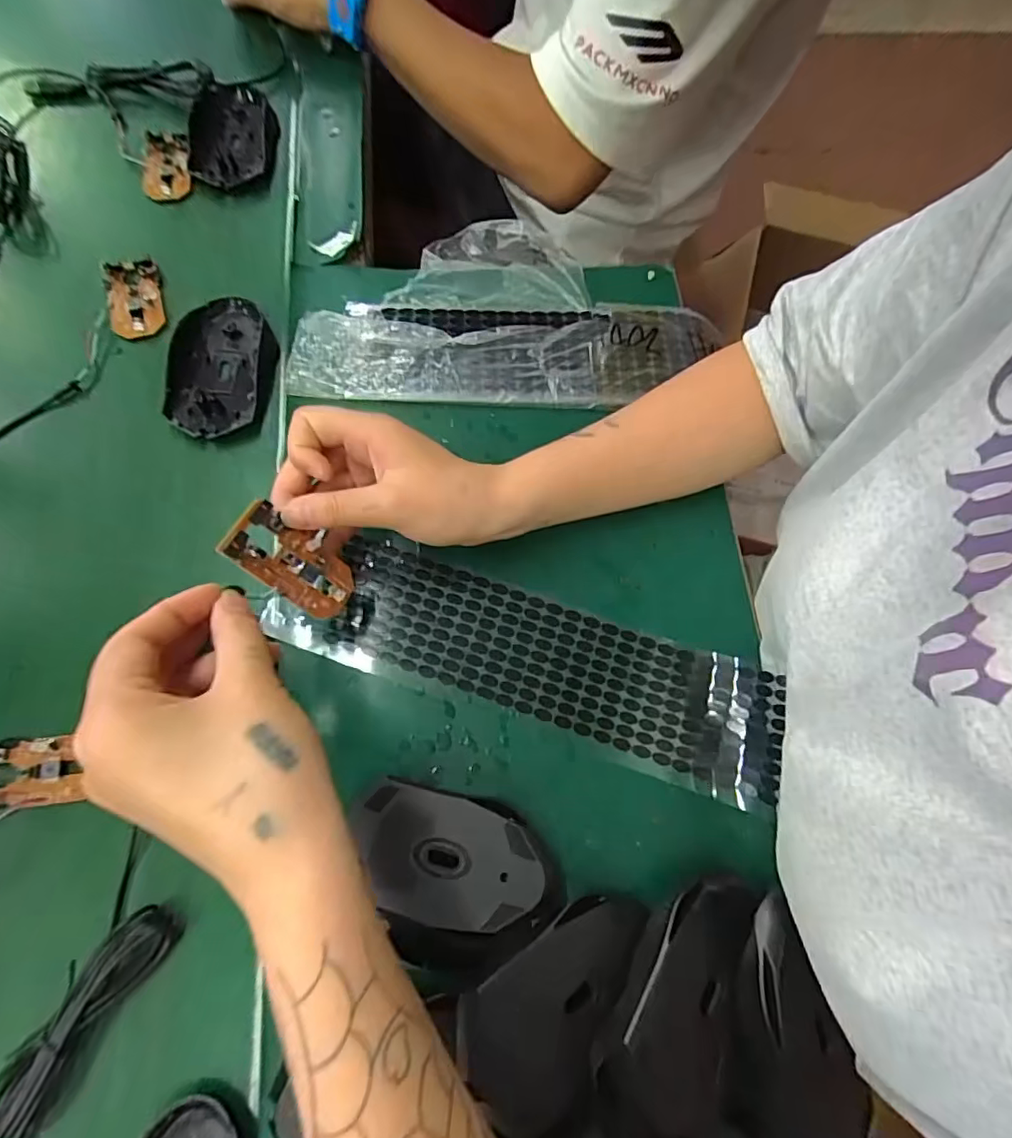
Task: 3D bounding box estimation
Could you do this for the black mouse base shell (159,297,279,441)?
[{"bbox_3d":[-0.201,-0.145,0.402,0.069,0.016,0.112,0,70,-3],"label":"black mouse base shell"}]

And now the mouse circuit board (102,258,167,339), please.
[{"bbox_3d":[-0.278,-0.203,0.420,0.037,0.012,0.066,-13,71,-7],"label":"mouse circuit board"}]

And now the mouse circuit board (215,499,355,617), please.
[{"bbox_3d":[-0.112,-0.004,0.299,0.068,0.008,0.035,41,57,-29],"label":"mouse circuit board"}]

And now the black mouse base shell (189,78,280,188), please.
[{"bbox_3d":[-0.230,-0.371,0.469,0.063,0.021,0.102,-2,70,-3],"label":"black mouse base shell"}]

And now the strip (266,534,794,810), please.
[{"bbox_3d":[0.010,0.051,0.339,0.299,0.027,0.079,19,72,5],"label":"strip"}]

